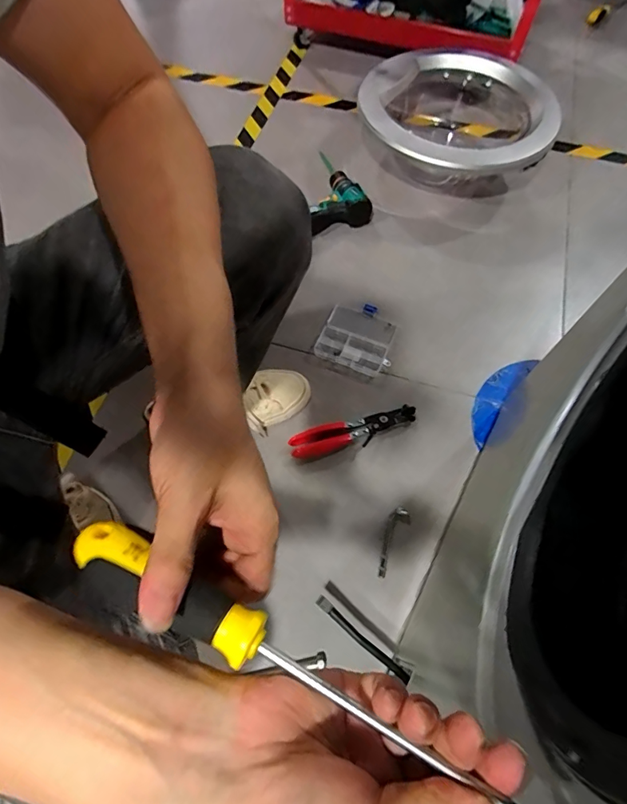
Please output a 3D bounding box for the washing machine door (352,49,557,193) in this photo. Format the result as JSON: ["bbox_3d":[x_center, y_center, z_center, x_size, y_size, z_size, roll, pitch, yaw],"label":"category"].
[{"bbox_3d":[0.319,-0.640,0.997,0.422,0.149,0.427,-3,63,-2],"label":"washing machine door"}]

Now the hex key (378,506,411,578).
[{"bbox_3d":[0.118,0.212,0.653,0.030,0.011,0.109,24,65,11],"label":"hex key"}]

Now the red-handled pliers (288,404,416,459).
[{"bbox_3d":[0.068,0.050,0.726,0.215,0.014,0.048,-13,64,-7],"label":"red-handled pliers"}]

